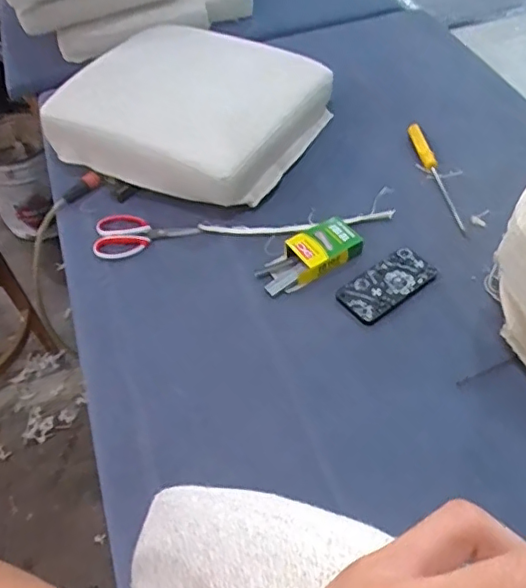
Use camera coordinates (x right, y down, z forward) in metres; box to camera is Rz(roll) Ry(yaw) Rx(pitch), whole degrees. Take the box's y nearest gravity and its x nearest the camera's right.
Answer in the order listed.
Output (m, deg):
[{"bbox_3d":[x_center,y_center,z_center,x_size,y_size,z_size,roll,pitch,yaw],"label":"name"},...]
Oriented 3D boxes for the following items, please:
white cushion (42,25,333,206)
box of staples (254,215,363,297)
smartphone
[{"bbox_3d":[-0.150,-0.376,1.151,0.467,0.135,0.413,22,56,19],"label":"white cushion"},{"bbox_3d":[0.077,-0.064,0.979,0.184,0.042,0.089,-32,56,-5],"label":"box of staples"},{"bbox_3d":[0.207,-0.017,0.940,0.171,0.005,0.083,-33,57,-21],"label":"smartphone"}]

